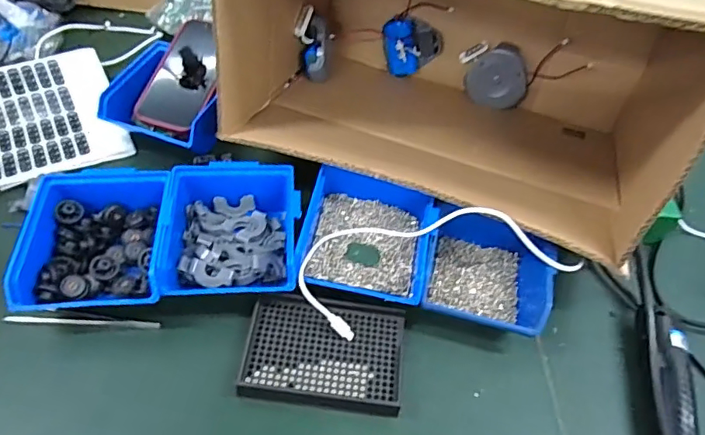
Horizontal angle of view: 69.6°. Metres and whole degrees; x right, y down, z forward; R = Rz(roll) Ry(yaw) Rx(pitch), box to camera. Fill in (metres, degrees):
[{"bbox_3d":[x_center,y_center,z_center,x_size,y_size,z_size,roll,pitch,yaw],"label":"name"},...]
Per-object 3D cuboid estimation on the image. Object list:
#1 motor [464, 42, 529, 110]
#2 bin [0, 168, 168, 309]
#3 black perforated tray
[{"bbox_3d":[0.190,-0.185,0.661,0.076,0.078,0.038,21,23,15],"label":"motor"},{"bbox_3d":[-0.228,0.016,0.467,0.115,0.061,0.152,-1,57,-8],"label":"bin"},{"bbox_3d":[-0.023,0.113,0.437,0.132,0.010,0.095,8,51,0],"label":"black perforated tray"}]

